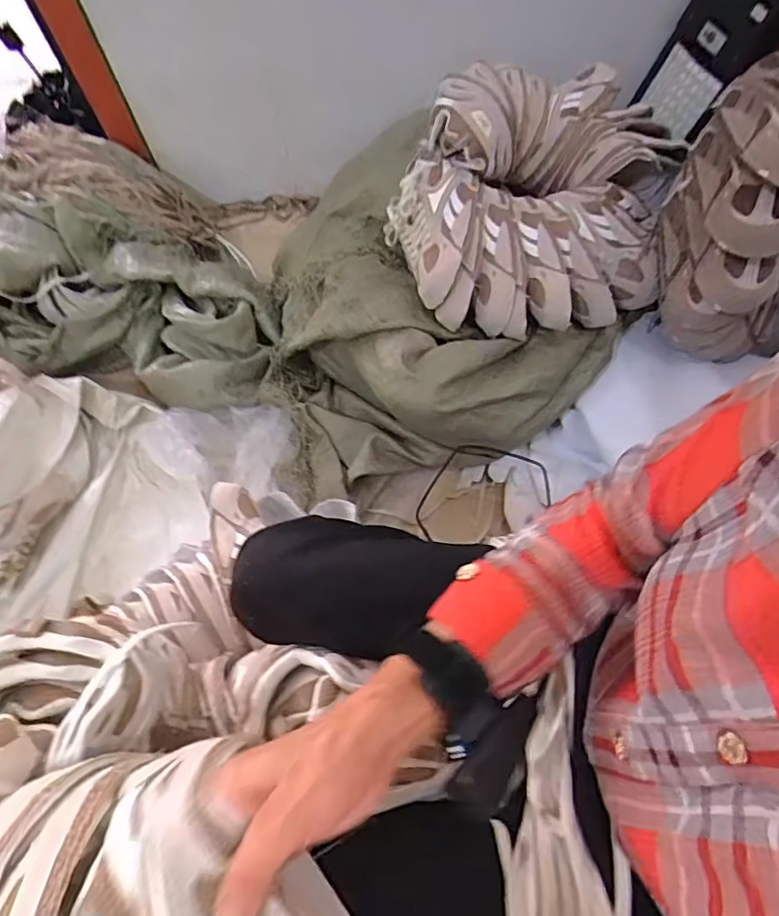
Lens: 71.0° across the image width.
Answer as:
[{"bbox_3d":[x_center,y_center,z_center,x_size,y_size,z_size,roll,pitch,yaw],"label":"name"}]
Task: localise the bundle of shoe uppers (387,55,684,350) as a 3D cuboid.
[{"bbox_3d":[0.227,-0.417,0.825,0.401,0.180,0.476,18,65,13],"label":"bundle of shoe uppers"}]

